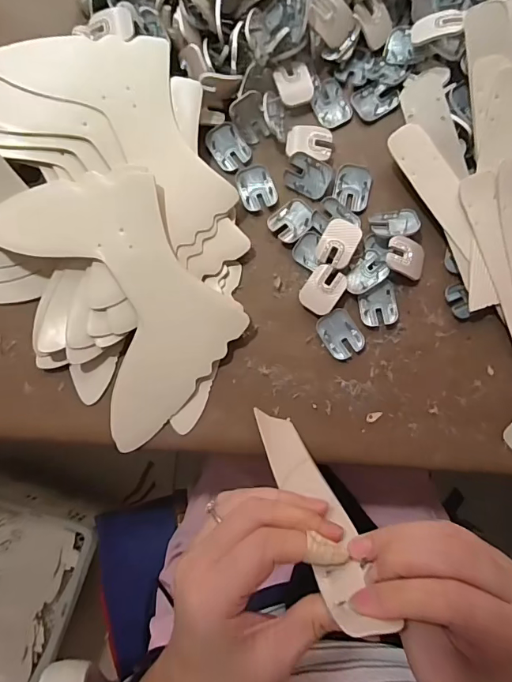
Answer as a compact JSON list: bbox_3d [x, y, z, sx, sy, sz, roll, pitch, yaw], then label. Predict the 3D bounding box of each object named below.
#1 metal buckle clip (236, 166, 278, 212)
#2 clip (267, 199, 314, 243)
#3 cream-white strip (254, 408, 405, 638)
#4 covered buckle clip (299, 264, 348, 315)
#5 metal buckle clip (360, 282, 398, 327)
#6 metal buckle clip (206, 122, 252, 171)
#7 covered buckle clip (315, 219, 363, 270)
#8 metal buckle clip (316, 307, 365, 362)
[{"bbox_3d":[0.001,-0.135,0.384,0.030,0.004,0.038,-17,84,0],"label":"metal buckle clip"},{"bbox_3d":[0.031,-0.104,0.378,0.037,0.004,0.031,-43,85,-3],"label":"clip"},{"bbox_3d":[0.034,0.099,0.278,0.036,0.176,0.008,-1,114,-11],"label":"cream-white strip"},{"bbox_3d":[0.056,-0.042,0.369,0.029,0.011,0.038,37,86,4],"label":"covered buckle clip"},{"bbox_3d":[0.104,-0.030,0.370,0.031,0.004,0.035,-7,84,1],"label":"metal buckle clip"},{"bbox_3d":[-0.025,-0.172,0.388,0.029,0.008,0.038,-38,85,-2],"label":"metal buckle clip"},{"bbox_3d":[0.069,-0.081,0.368,0.030,0.014,0.038,24,86,3],"label":"covered buckle clip"},{"bbox_3d":[0.071,-0.006,0.369,0.030,0.005,0.040,-34,85,-2],"label":"metal buckle clip"}]

